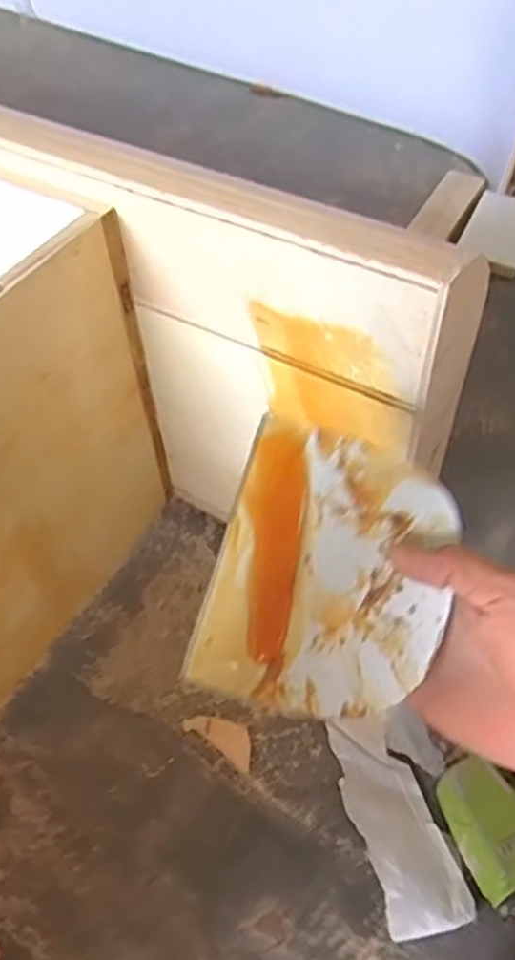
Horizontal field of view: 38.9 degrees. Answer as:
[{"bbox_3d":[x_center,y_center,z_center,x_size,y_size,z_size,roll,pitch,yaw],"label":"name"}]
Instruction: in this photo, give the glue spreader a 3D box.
[{"bbox_3d":[0.039,0.047,0.379,0.116,0.004,0.144,16,75,7],"label":"glue spreader"}]

